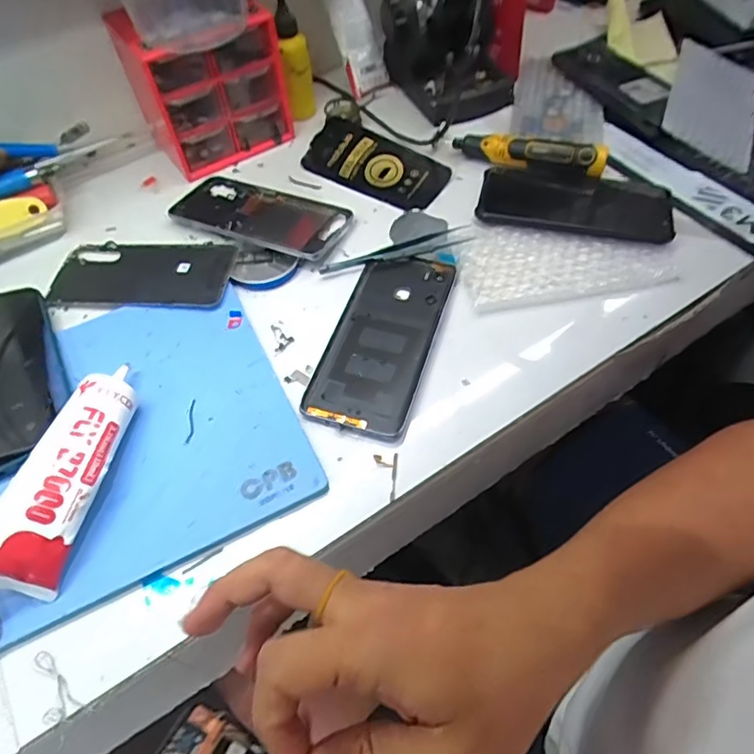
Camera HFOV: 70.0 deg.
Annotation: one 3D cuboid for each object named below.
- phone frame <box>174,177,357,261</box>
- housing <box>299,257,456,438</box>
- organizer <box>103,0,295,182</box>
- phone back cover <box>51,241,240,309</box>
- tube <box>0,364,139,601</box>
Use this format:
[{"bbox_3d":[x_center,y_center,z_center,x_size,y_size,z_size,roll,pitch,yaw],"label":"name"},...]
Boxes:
[{"bbox_3d":[-0.108,-0.149,0.498,0.167,0.012,0.078,19,46,16],"label":"phone frame"},{"bbox_3d":[0.005,-0.035,0.417,0.076,0.011,0.172,14,59,11],"label":"housing"},{"bbox_3d":[-0.164,-0.294,0.531,0.136,0.112,0.102,-30,61,-15],"label":"organizer"},{"bbox_3d":[-0.201,-0.090,0.462,0.152,0.006,0.076,2,52,7],"label":"phone back cover"},{"bbox_3d":[-0.191,0.060,0.340,0.043,0.045,0.156,10,59,9],"label":"tube"}]

